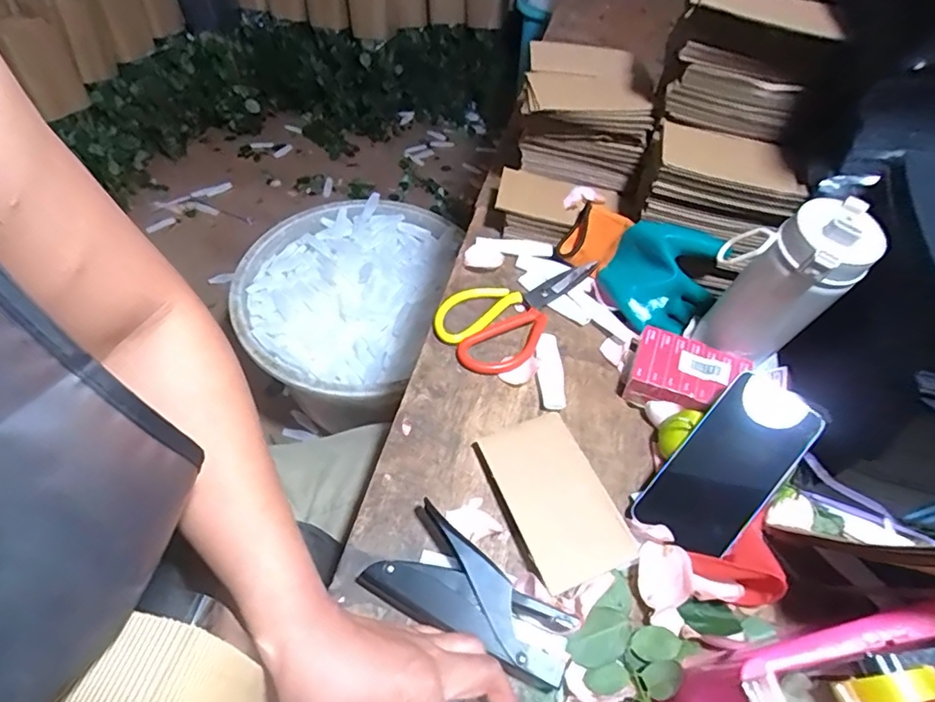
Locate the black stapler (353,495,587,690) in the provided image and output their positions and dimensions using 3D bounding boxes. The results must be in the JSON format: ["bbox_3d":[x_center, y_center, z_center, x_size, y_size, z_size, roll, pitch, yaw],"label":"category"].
[{"bbox_3d":[0.002,0.183,0.397,0.149,0.026,0.072,32,57,17],"label":"black stapler"}]

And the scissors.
[{"bbox_3d":[0.047,-0.053,0.576,0.102,0.018,0.188,35,57,18],"label":"scissors"}]

